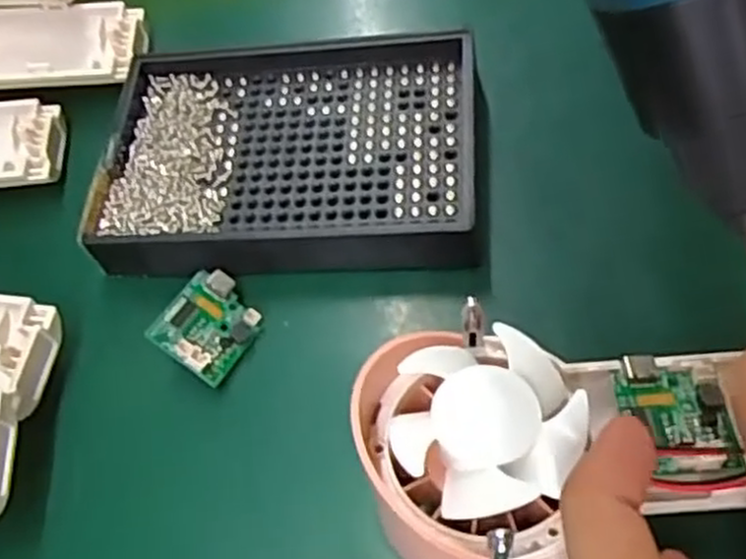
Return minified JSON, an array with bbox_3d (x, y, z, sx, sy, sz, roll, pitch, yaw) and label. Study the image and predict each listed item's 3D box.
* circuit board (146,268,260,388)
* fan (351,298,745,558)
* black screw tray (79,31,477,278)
[{"bbox_3d":[-0.054,0.014,0.257,0.030,0.006,0.033,38,62,-4],"label":"circuit board"},{"bbox_3d":[0.084,0.035,0.201,0.171,0.027,0.069,-5,61,-6],"label":"fan"},{"bbox_3d":[-0.032,-0.047,0.281,0.135,0.025,0.093,-3,62,9],"label":"black screw tray"}]

